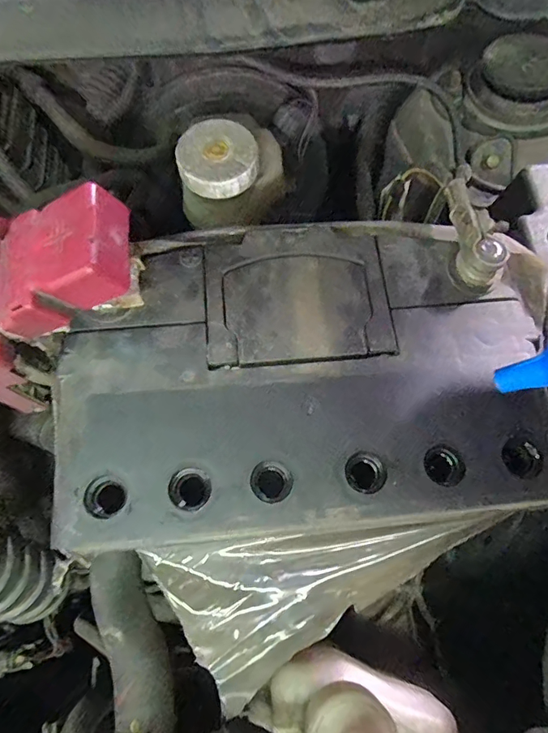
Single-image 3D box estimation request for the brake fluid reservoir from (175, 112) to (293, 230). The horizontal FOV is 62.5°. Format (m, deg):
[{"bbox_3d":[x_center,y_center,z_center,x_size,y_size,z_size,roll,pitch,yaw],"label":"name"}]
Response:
[{"bbox_3d":[-0.028,-0.142,0.327,0.086,0.060,0.064,-26,73,-8],"label":"brake fluid reservoir"}]

